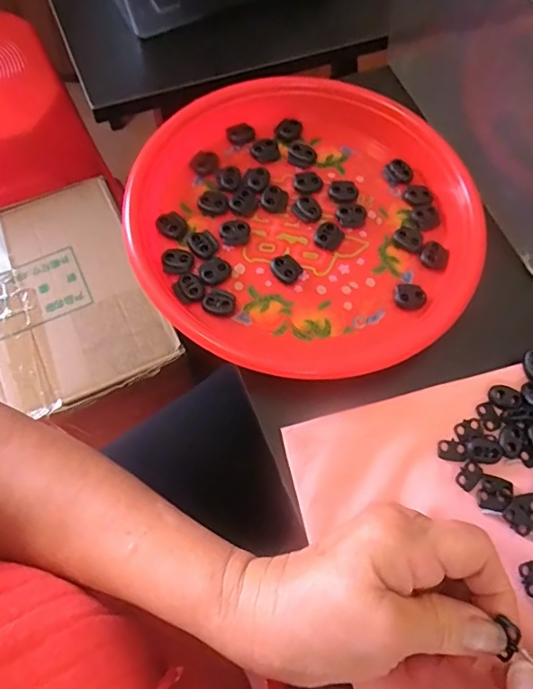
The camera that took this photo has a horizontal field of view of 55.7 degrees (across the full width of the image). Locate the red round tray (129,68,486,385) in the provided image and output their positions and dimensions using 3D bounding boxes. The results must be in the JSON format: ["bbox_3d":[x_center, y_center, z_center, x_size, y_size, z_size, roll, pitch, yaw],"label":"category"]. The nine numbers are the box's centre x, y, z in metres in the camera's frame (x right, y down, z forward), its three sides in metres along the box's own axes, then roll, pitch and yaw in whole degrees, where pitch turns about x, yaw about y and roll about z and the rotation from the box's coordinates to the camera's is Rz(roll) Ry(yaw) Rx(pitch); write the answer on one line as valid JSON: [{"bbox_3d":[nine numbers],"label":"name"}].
[{"bbox_3d":[0.028,-0.094,0.351,0.226,0.022,0.240,1,67,-2],"label":"red round tray"}]

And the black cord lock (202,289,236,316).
[{"bbox_3d":[-0.031,-0.029,0.334,0.021,0.004,0.018,10,67,2],"label":"black cord lock"}]

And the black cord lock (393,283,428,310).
[{"bbox_3d":[0.098,-0.033,0.343,0.022,0.006,0.016,12,67,3],"label":"black cord lock"}]

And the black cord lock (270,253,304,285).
[{"bbox_3d":[0.014,-0.051,0.345,0.018,0.009,0.019,-36,73,-16],"label":"black cord lock"}]

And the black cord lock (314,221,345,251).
[{"bbox_3d":[0.044,-0.077,0.356,0.018,0.008,0.021,34,70,12],"label":"black cord lock"}]

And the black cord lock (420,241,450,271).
[{"bbox_3d":[0.120,-0.063,0.356,0.020,0.006,0.020,1,67,-2],"label":"black cord lock"}]

